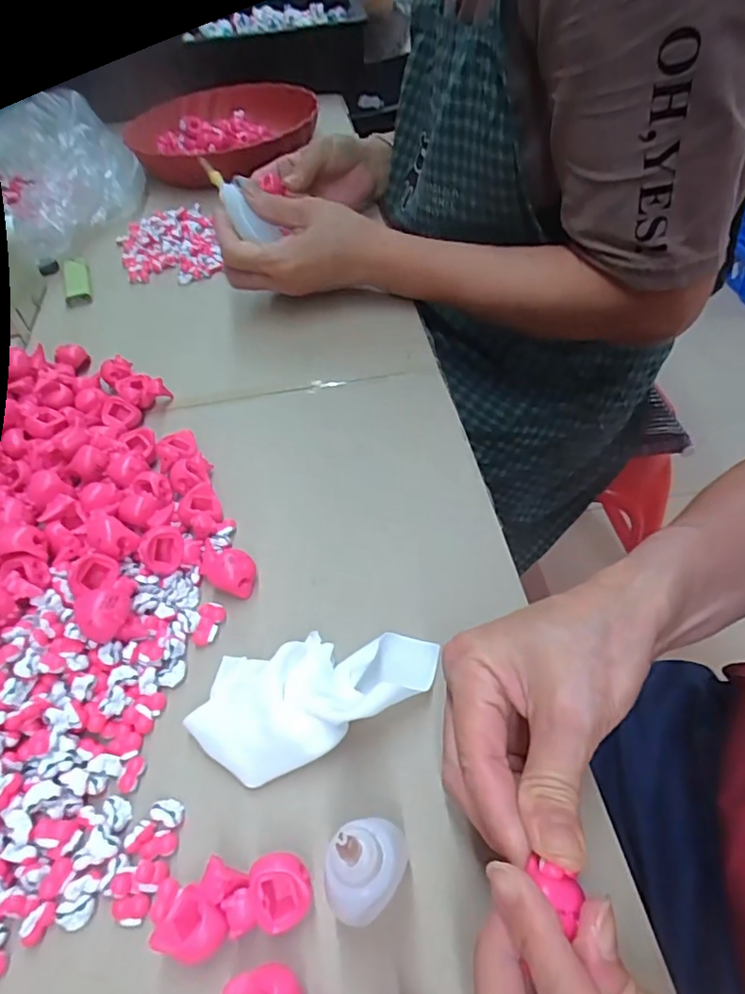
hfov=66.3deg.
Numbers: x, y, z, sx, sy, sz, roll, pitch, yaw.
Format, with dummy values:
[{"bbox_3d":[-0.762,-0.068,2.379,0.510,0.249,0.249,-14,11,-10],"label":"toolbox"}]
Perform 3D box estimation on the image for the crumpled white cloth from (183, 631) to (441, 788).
[{"bbox_3d":[-0.025,0.091,0.265,0.113,0.024,0.058,-9,49,-3],"label":"crumpled white cloth"}]

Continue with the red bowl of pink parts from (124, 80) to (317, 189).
[{"bbox_3d":[-0.168,-0.458,0.722,0.246,0.050,0.246,-2,49,3],"label":"red bowl of pink parts"}]

